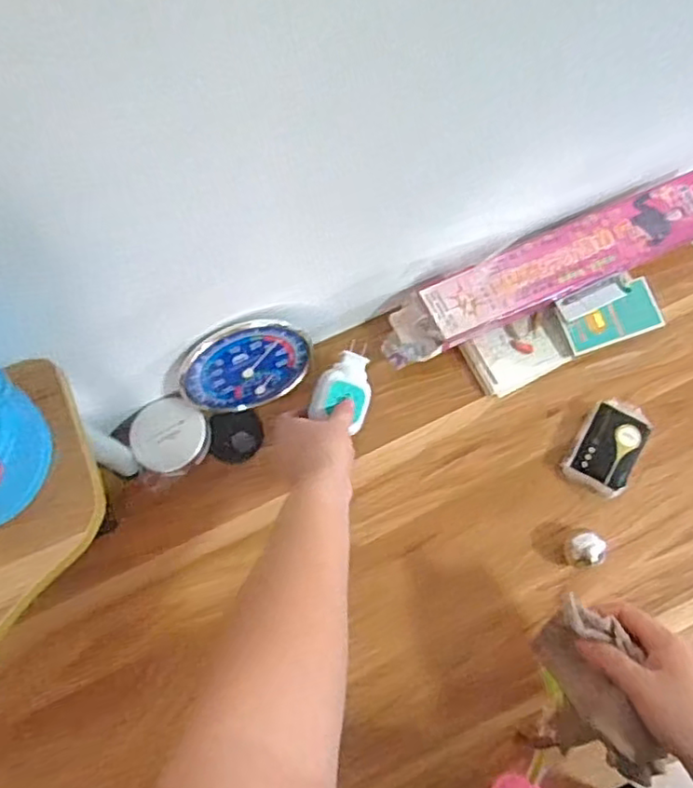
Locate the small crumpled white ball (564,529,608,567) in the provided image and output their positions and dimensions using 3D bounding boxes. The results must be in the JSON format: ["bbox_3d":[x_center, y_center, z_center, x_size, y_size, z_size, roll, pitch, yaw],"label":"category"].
[{"bbox_3d":[0.217,0.142,0.586,0.035,0.038,0.033,-1,73,2],"label":"small crumpled white ball"}]

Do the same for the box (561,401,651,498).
[{"bbox_3d":[0.254,0.049,0.616,0.059,0.031,0.092,32,77,11],"label":"box"}]

